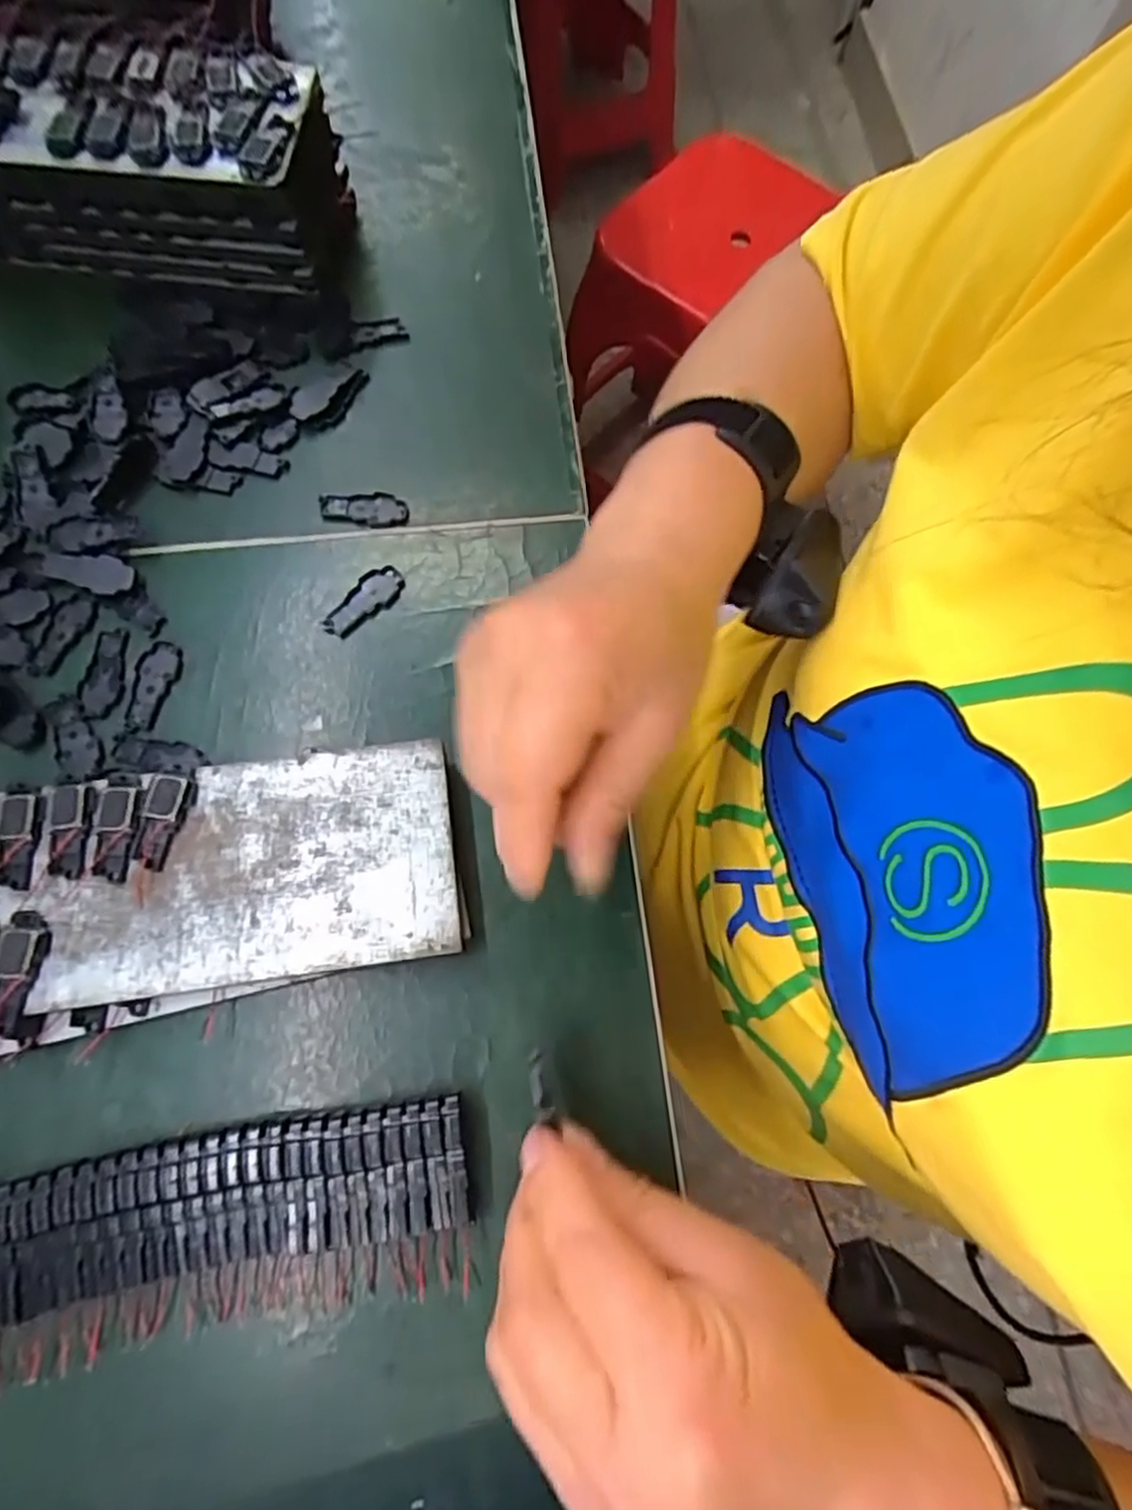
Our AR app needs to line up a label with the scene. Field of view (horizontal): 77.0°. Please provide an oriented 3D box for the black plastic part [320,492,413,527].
[{"bbox_3d":[-0.091,-0.112,0.321,0.040,0.004,0.017,8,71,0],"label":"black plastic part"}]

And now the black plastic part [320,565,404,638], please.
[{"bbox_3d":[-0.087,-0.066,0.306,0.018,0.004,0.039,33,73,9],"label":"black plastic part"}]

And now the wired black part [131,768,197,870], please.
[{"bbox_3d":[-0.147,0.023,0.257,0.015,0.005,0.035,9,71,1],"label":"wired black part"}]

